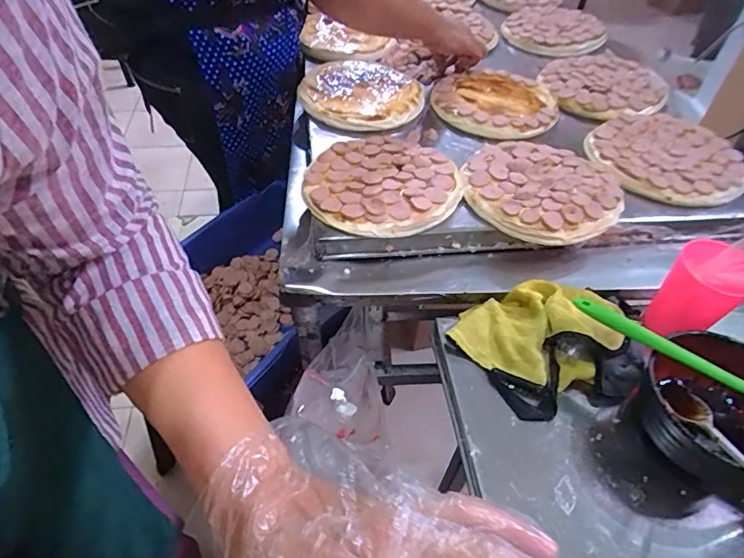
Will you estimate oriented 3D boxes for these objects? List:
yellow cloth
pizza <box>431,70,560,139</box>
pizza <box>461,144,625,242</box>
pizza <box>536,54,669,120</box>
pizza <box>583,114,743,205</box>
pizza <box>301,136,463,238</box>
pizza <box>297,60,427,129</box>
[{"bbox_3d":[0.175,0.051,0.527,0.161,0.049,0.112,12,49,9],"label":"yellow cloth"},{"bbox_3d":[0.199,-0.286,0.778,0.185,0.022,0.181,0,50,0],"label":"pizza"},{"bbox_3d":[0.213,-0.119,0.617,0.189,0.023,0.174,0,50,0],"label":"pizza"},{"bbox_3d":[0.391,-0.333,0.833,0.198,0.020,0.190,0,50,0],"label":"pizza"},{"bbox_3d":[0.414,-0.173,0.685,0.199,0.015,0.197,0,50,0],"label":"pizza"},{"bbox_3d":[0.014,-0.123,0.615,0.184,0.019,0.181,0,50,0],"label":"pizza"},{"bbox_3d":[-0.018,-0.298,0.765,0.193,0.017,0.181,3,50,3],"label":"pizza"}]

